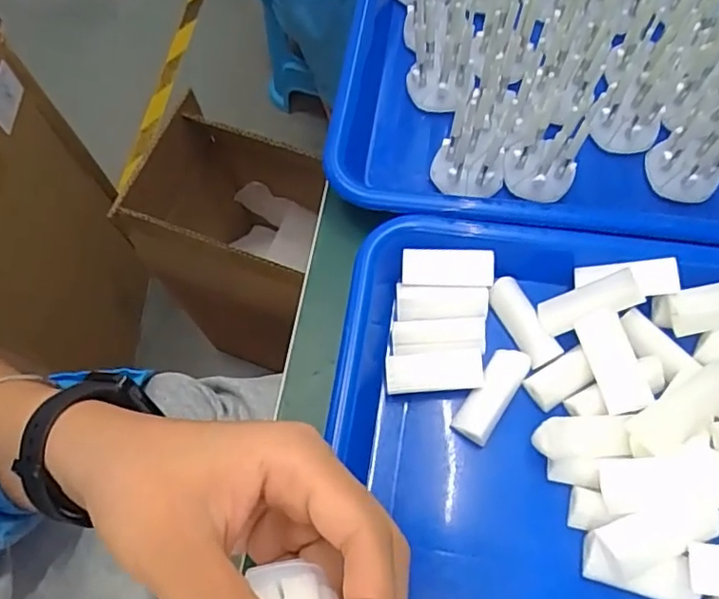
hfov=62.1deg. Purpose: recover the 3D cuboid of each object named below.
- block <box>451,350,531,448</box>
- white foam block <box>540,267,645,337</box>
[{"bbox_3d":[0.063,0.045,0.282,0.019,0.012,0.046,32,73,14],"label":"block"},{"bbox_3d":[0.108,0.001,0.283,0.045,0.014,0.017,-24,67,22],"label":"white foam block"}]

